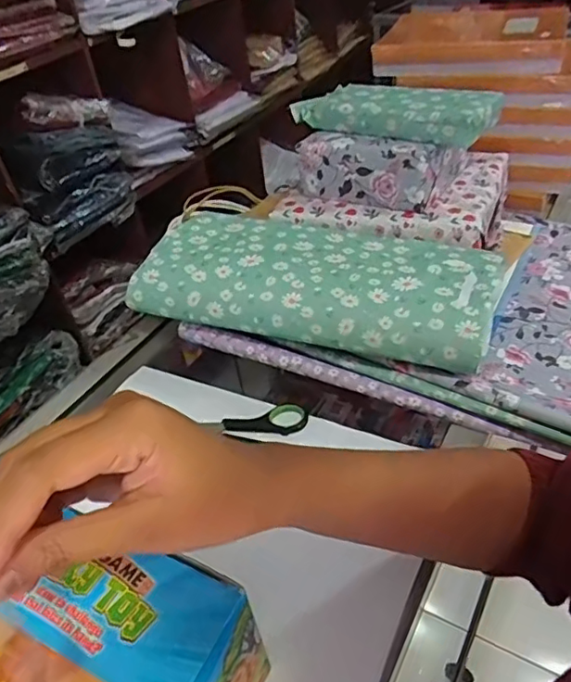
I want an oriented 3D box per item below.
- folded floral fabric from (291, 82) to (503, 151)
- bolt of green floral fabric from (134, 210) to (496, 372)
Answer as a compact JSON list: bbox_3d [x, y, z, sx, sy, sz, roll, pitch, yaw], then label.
[{"bbox_3d":[0.113,-0.238,0.577,0.196,0.032,0.083,21,47,29],"label":"folded floral fabric"},{"bbox_3d":[0.023,-0.058,0.529,0.327,0.040,0.141,12,43,21],"label":"bolt of green floral fabric"}]

